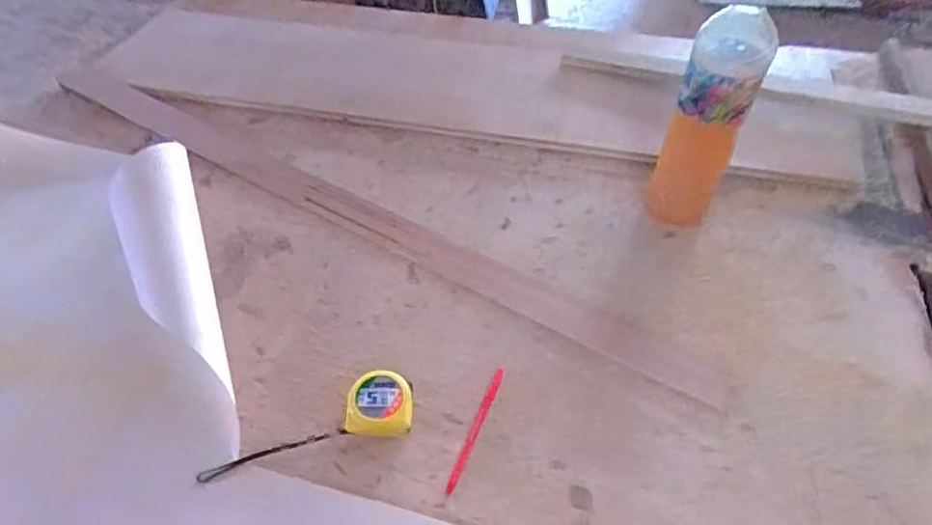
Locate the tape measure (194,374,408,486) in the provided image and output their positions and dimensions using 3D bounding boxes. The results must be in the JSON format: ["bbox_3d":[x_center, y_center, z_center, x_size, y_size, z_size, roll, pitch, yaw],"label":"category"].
[{"bbox_3d":[-0.158,0.163,0.601,0.210,0.037,0.066,-11,49,-7],"label":"tape measure"}]

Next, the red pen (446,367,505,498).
[{"bbox_3d":[0.010,0.167,0.610,0.011,0.014,0.147,16,52,16],"label":"red pen"}]

